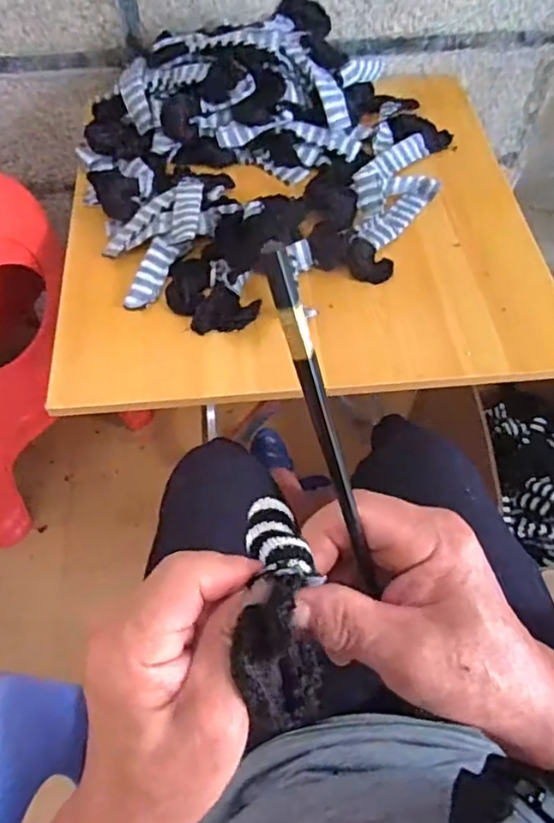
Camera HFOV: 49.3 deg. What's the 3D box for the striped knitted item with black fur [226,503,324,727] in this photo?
[{"bbox_3d":[0.000,0.078,0.249,0.032,0.030,0.092,-2,62,-2],"label":"striped knitted item with black fur"}]

